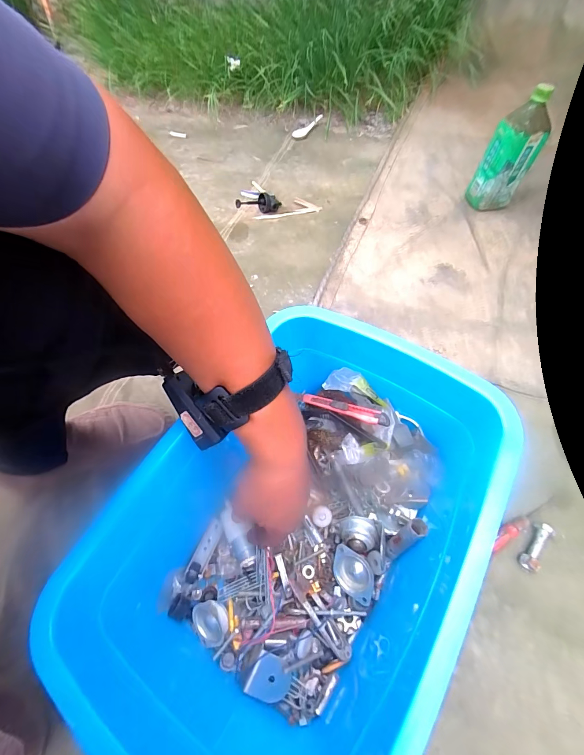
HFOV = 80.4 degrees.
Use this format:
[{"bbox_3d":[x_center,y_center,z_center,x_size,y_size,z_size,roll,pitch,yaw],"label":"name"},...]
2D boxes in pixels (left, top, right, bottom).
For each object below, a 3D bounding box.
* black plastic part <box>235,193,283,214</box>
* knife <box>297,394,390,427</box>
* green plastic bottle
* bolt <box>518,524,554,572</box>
[{"bbox_3d":[-0.081,-0.414,0.822,0.108,0.033,0.040,-7,59,-14],"label":"black plastic part"},{"bbox_3d":[0.062,0.038,0.438,0.129,0.009,0.017,13,60,37],"label":"knife"},{"bbox_3d":[0.435,-0.445,0.698,0.081,0.201,0.076,-26,62,-10],"label":"green plastic bottle"},{"bbox_3d":[0.315,0.219,0.447,0.020,0.019,0.063,32,67,20],"label":"bolt"}]

